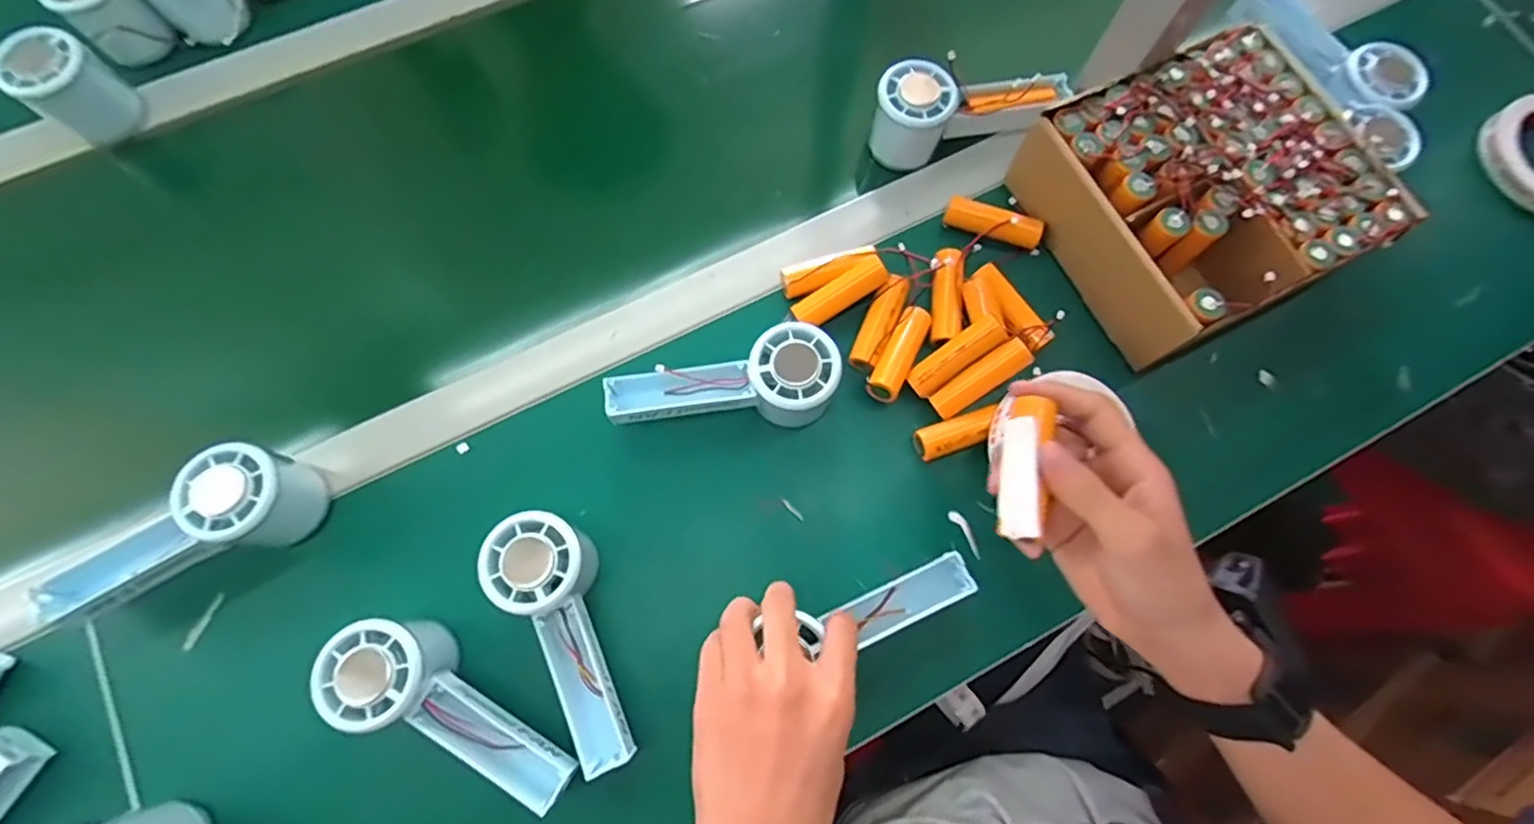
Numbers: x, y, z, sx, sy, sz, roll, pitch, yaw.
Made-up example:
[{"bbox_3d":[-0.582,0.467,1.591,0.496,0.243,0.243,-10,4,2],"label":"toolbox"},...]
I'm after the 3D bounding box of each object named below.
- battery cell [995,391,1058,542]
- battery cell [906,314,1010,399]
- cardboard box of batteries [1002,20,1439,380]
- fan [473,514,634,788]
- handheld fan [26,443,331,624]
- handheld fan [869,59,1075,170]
[{"bbox_3d":[0.125,0.026,0.313,0.022,0.015,0.069,10,78,1],"label":"battery cell"},{"bbox_3d":[0.129,-0.038,0.441,0.071,0.018,0.024,-38,78,8],"label":"battery cell"},{"bbox_3d":[0.312,-0.157,0.465,0.200,0.074,0.181,-24,76,-8],"label":"cardboard box of batteries"},{"bbox_3d":[-0.120,0.133,0.394,0.057,0.063,0.152,-23,88,-8],"label":"fan"},{"bbox_3d":[-0.360,0.077,0.396,0.153,0.063,0.055,-26,77,-9],"label":"handheld fan"},{"bbox_3d":[0.154,-0.224,0.496,0.145,0.067,0.053,-1,74,-2],"label":"handheld fan"}]

